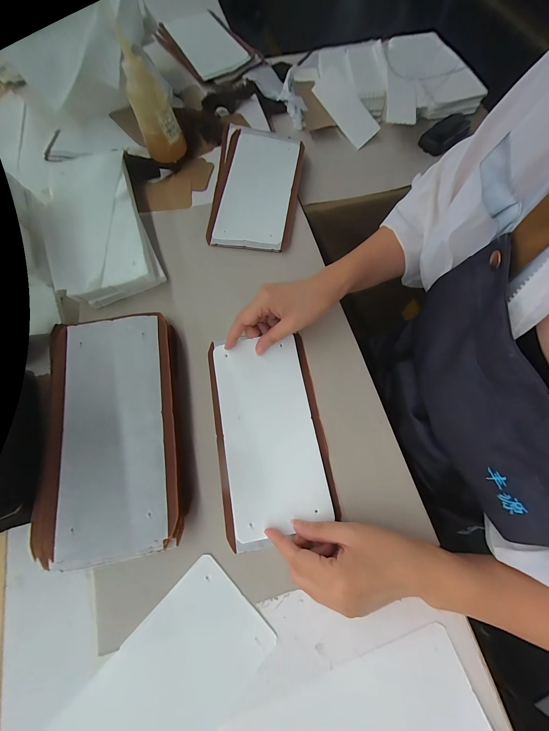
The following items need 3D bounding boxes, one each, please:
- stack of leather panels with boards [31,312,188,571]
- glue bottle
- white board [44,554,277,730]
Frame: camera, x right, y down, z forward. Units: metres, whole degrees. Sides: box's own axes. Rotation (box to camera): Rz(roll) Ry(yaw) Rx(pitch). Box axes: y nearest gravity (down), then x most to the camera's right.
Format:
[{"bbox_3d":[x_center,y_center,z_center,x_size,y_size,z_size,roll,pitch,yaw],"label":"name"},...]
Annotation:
[{"bbox_3d":[-0.187,0.068,0.316,0.156,0.041,0.273,-10,72,-4],"label":"stack of leather panels with boards"},{"bbox_3d":[-0.189,-0.396,0.431,0.064,0.132,0.053,12,72,3],"label":"glue bottle"},{"bbox_3d":[-0.115,0.321,0.258,0.112,0.007,0.230,42,76,12],"label":"white board"}]

